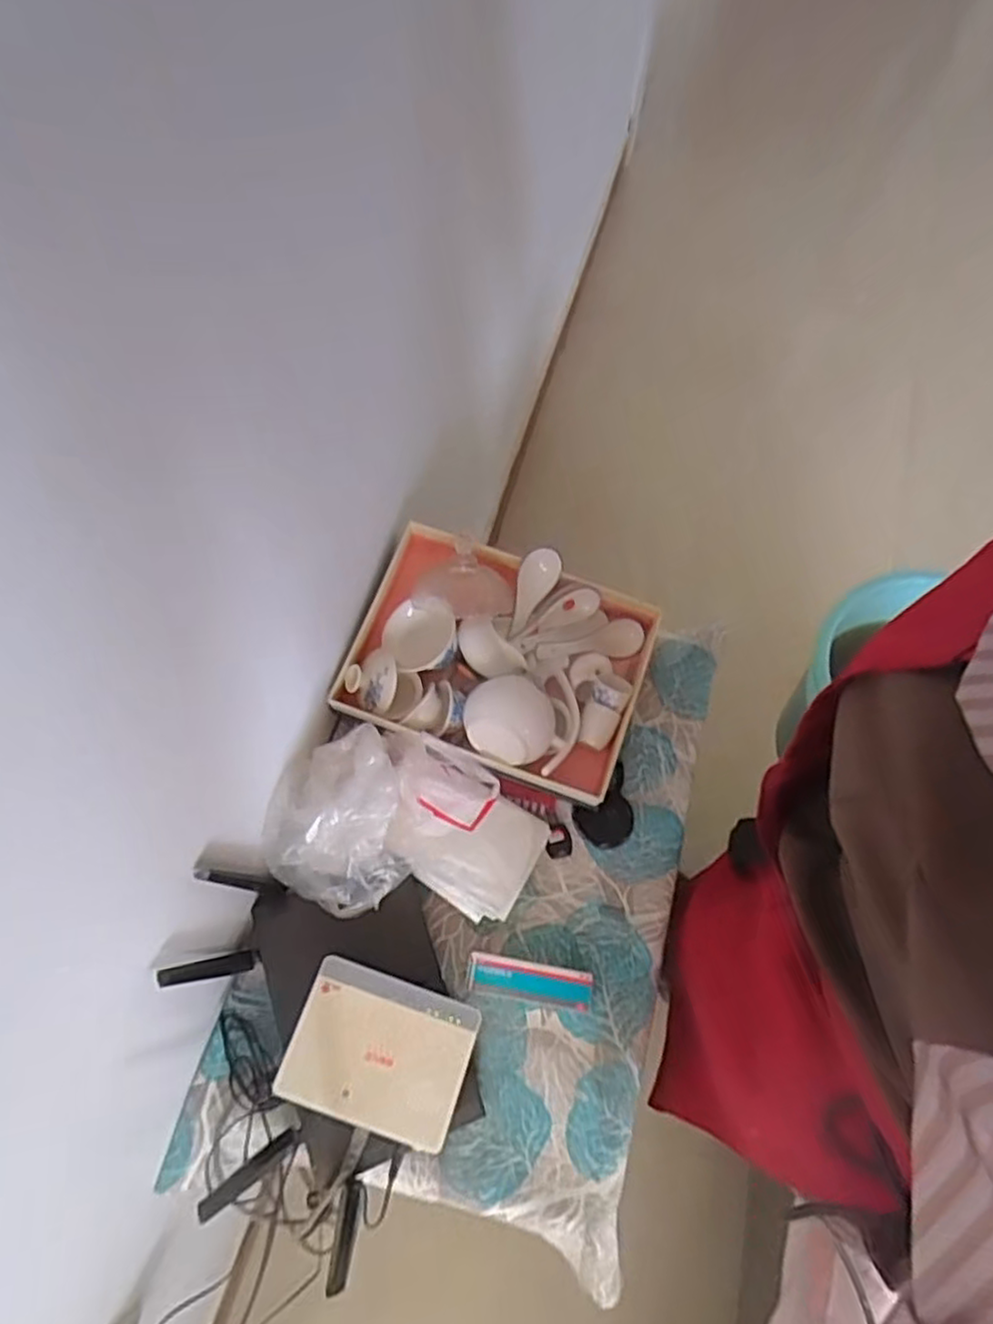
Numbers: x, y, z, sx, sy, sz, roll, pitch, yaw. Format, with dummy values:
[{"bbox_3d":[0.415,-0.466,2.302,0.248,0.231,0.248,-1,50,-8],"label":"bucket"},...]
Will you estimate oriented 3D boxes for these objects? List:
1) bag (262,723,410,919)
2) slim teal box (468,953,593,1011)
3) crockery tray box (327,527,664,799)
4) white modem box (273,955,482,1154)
[{"bbox_3d":[-0.141,0.141,0.618,0.115,0.087,0.153,-5,70,-3],"label":"bag"},{"bbox_3d":[0.029,0.285,0.624,0.109,0.021,0.032,10,70,3],"label":"slim teal box"},{"bbox_3d":[0.004,-0.009,0.685,0.273,0.069,0.206,21,70,6],"label":"crockery tray box"},{"bbox_3d":[-0.094,0.315,0.561,0.140,0.024,0.102,20,70,6],"label":"white modem box"}]

